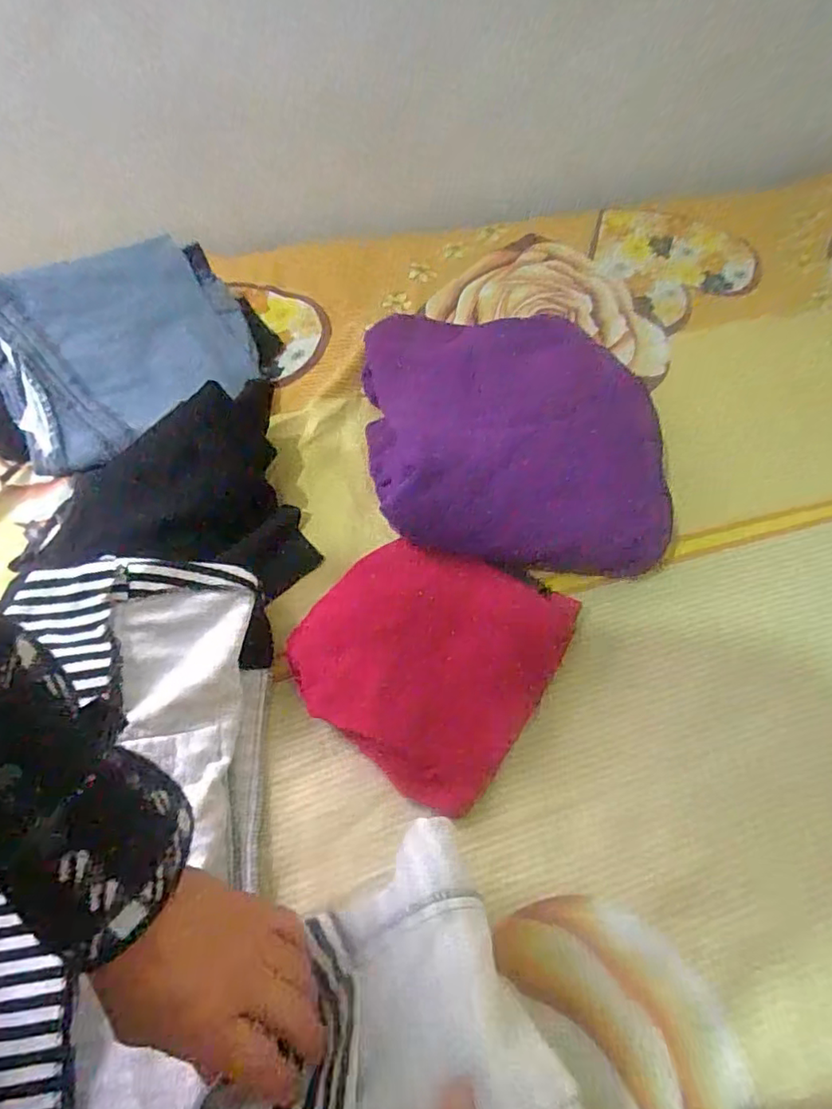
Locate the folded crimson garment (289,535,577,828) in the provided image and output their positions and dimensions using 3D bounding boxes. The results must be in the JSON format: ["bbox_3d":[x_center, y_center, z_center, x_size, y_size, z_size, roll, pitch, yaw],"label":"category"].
[{"bbox_3d":[0.008,0.079,0.482,0.187,0.051,0.189,28,59,21],"label":"folded crimson garment"}]

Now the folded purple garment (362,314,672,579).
[{"bbox_3d":[0.089,-0.135,0.603,0.266,0.093,0.332,-5,53,-3],"label":"folded purple garment"}]

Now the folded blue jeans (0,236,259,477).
[{"bbox_3d":[-0.287,-0.208,0.590,0.247,0.061,0.220,-29,83,-21],"label":"folded blue jeans"}]

